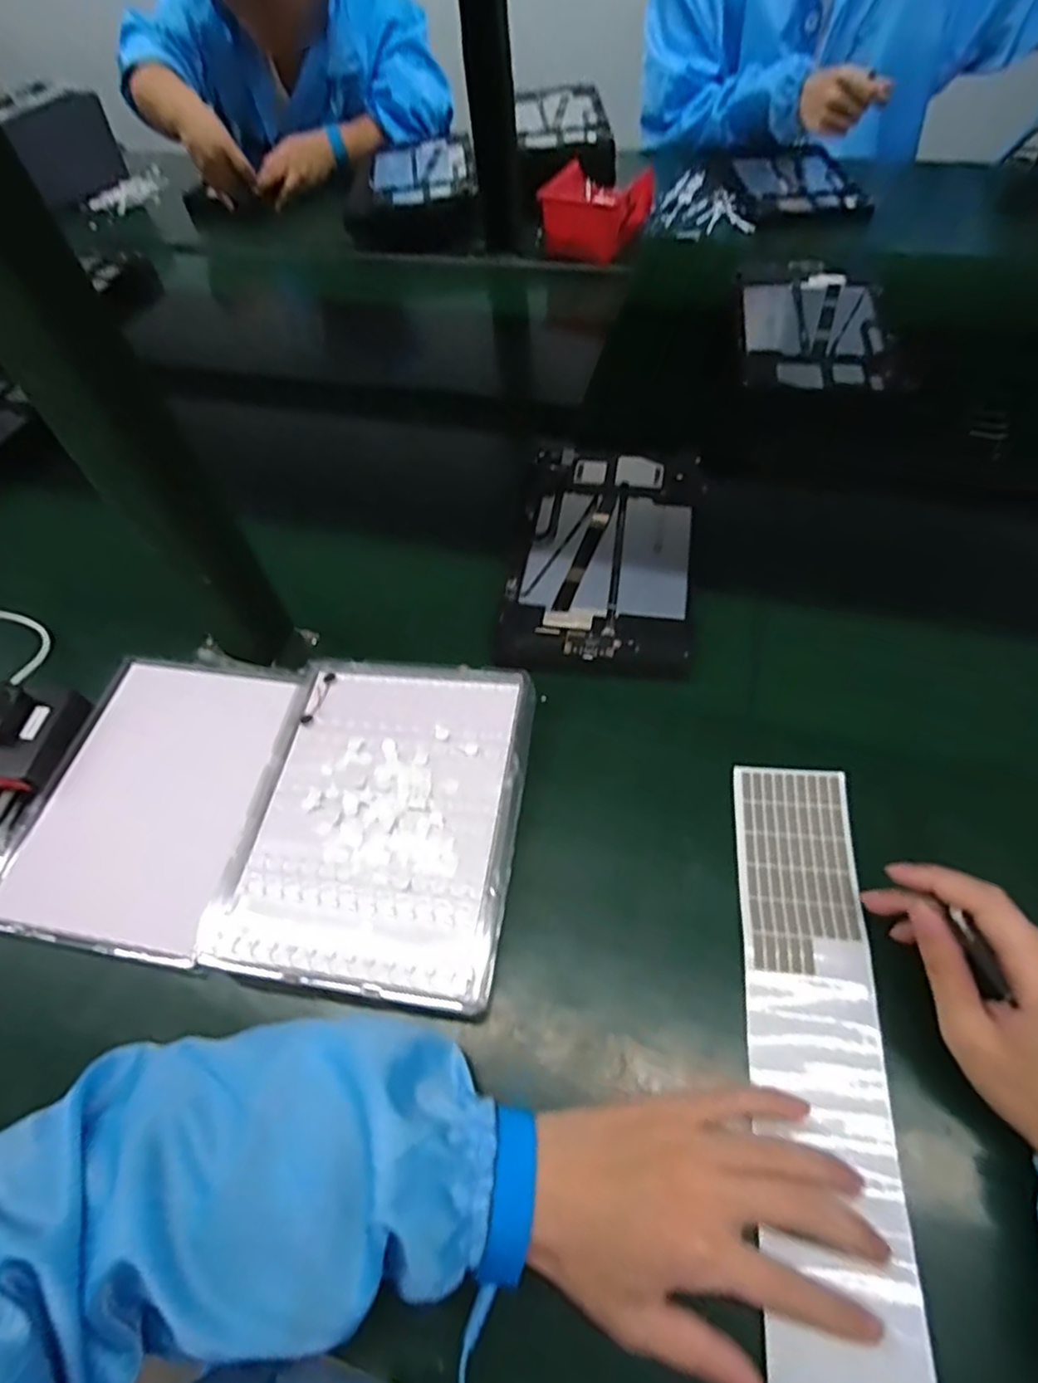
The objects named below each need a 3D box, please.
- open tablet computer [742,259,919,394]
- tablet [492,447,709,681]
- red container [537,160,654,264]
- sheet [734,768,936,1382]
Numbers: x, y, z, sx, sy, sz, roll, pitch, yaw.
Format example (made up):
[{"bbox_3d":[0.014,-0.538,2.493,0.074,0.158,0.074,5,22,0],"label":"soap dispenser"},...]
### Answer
[{"bbox_3d":[0.304,-0.378,0.661,0.148,0.014,0.234,5,58,8],"label":"open tablet computer"},{"bbox_3d":[0.075,-0.118,0.536,0.153,0.013,0.247,6,58,8],"label":"tablet"},{"bbox_3d":[0.103,-0.635,0.853,0.110,0.067,0.125,22,62,18],"label":"red container"},{"bbox_3d":[0.162,0.190,0.353,0.070,0.007,0.318,4,57,8],"label":"sheet"}]

